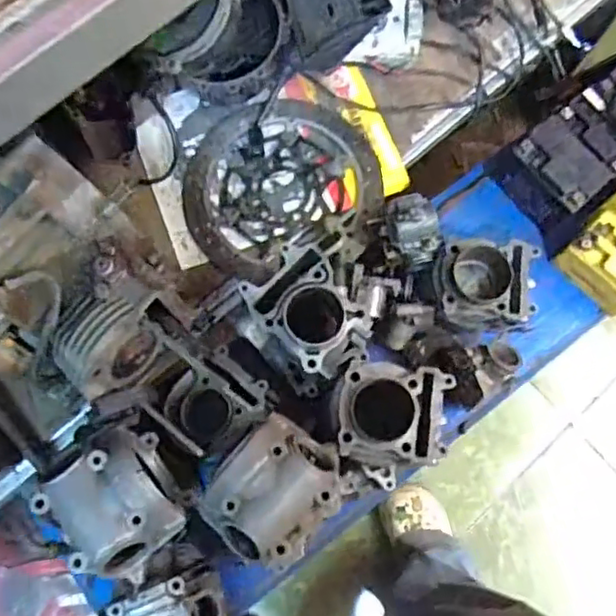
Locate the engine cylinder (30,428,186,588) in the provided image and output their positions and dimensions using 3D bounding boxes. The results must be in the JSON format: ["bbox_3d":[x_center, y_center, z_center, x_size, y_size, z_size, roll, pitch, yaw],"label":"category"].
[{"bbox_3d":[-0.183,0.191,0.624,0.105,0.090,0.123,-40,83,-9],"label":"engine cylinder"}]

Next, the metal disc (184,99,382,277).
[{"bbox_3d":[-0.035,-0.163,0.827,0.246,0.013,0.225,-14,80,-5],"label":"metal disc"}]

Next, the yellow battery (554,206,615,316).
[{"bbox_3d":[0.387,-0.056,0.809,0.068,0.079,0.113,-41,84,-9],"label":"yellow battery"}]

